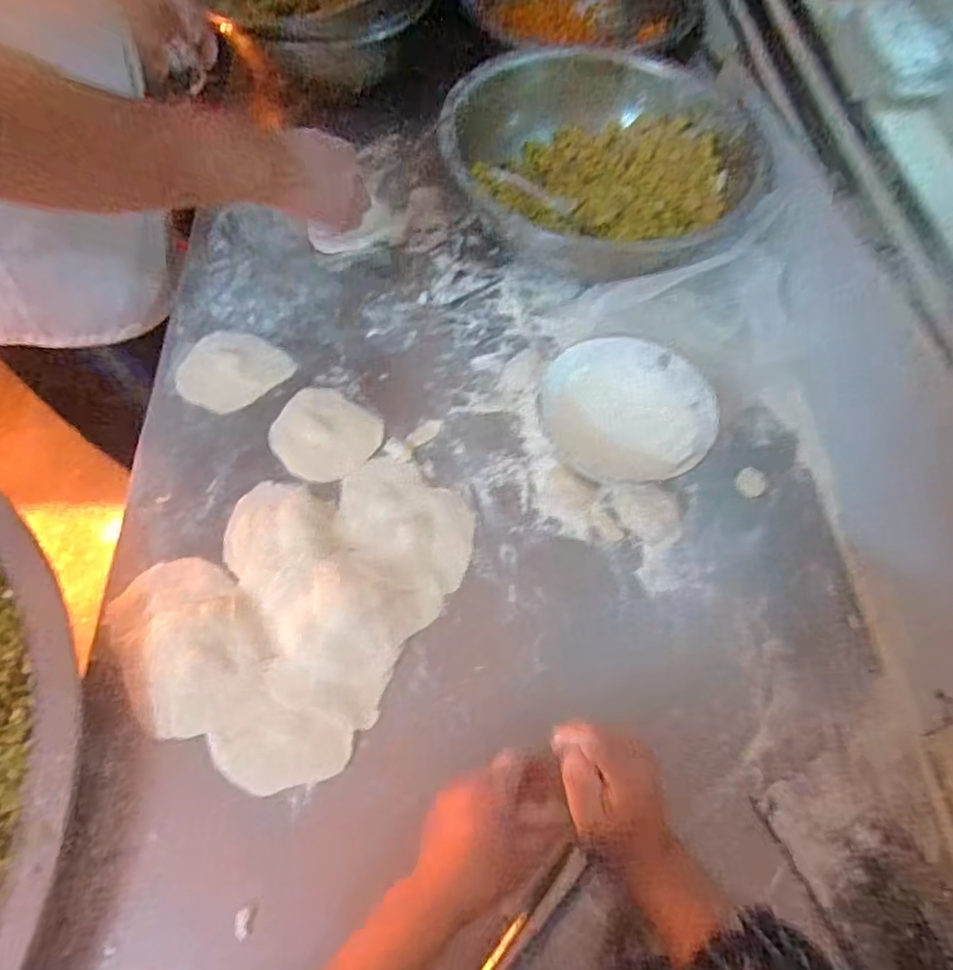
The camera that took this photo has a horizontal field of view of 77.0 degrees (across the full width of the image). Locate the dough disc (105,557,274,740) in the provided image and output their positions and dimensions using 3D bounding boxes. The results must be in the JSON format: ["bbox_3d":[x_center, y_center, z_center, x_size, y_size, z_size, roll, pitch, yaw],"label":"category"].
[{"bbox_3d":[-0.247,0.132,0.517,0.112,0.015,0.158,-29,66,-16],"label":"dough disc"}]

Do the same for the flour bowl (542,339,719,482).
[{"bbox_3d":[0.152,-0.072,0.621,0.175,0.054,0.156,31,65,14],"label":"flour bowl"}]

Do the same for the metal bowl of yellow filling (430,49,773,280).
[{"bbox_3d":[0.159,-0.400,0.760,0.363,0.121,0.342,1,61,-2],"label":"metal bowl of yellow filling"}]

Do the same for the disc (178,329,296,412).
[{"bbox_3d":[-0.273,-0.128,0.660,0.108,0.004,0.104,1,61,-2],"label":"disc"}]

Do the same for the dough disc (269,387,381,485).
[{"bbox_3d":[-0.161,-0.055,0.628,0.114,0.007,0.097,34,66,15],"label":"dough disc"}]

